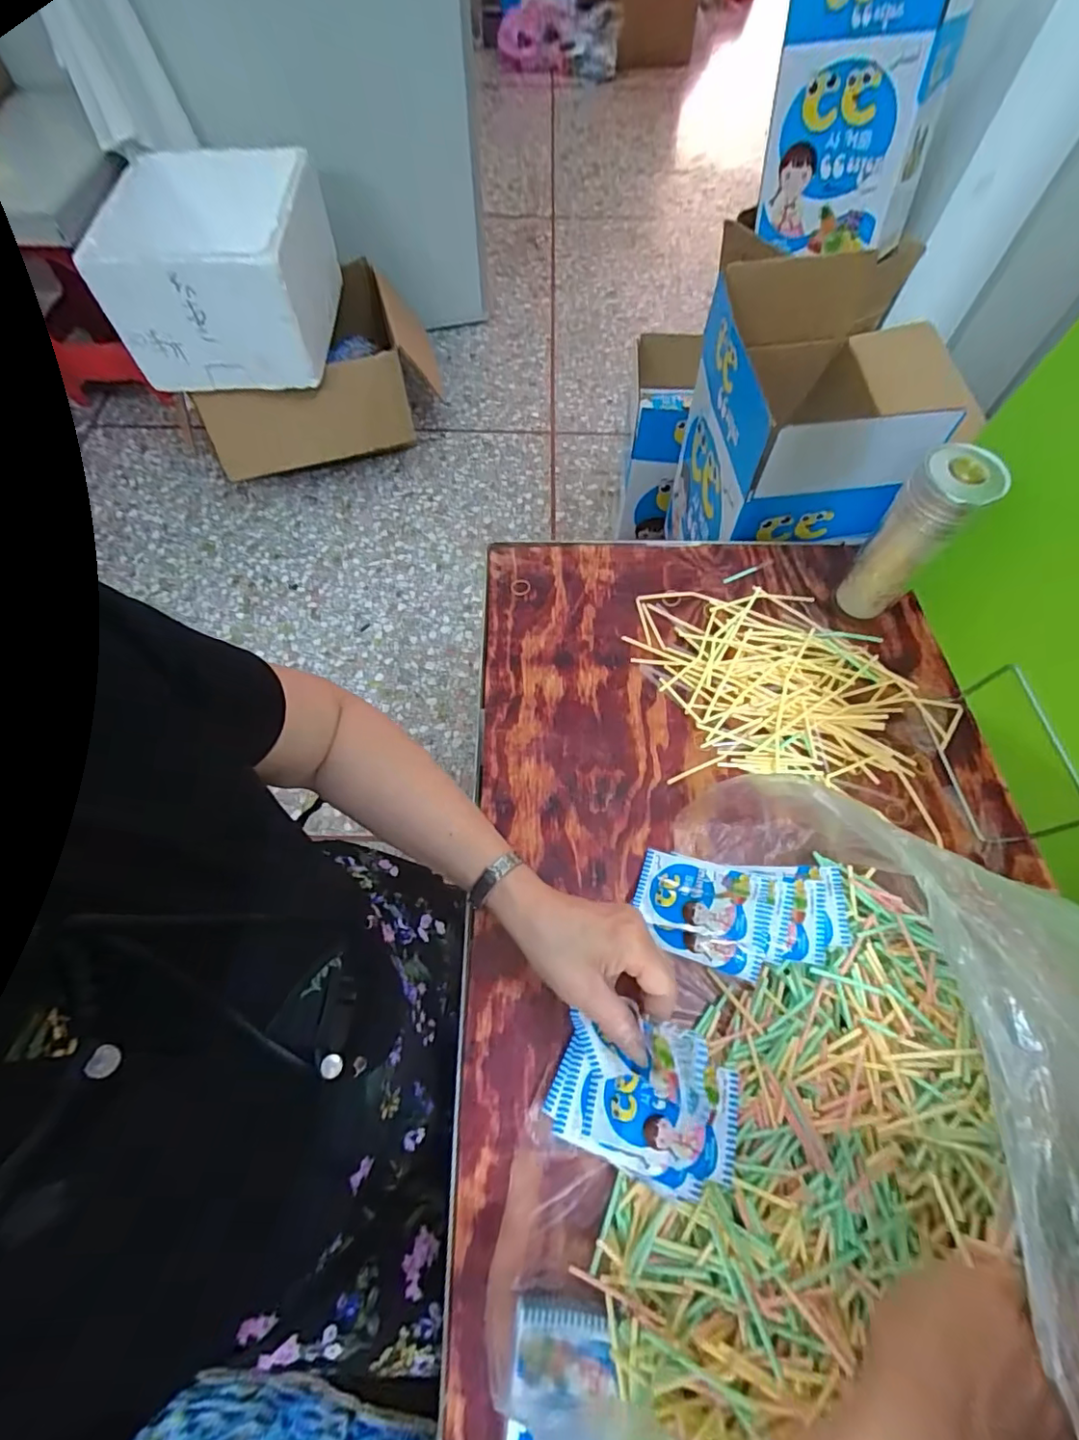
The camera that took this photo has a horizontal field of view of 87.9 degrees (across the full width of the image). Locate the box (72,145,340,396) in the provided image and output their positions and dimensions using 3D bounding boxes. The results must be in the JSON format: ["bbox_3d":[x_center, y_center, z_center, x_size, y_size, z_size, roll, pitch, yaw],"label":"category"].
[{"bbox_3d":[-0.760,-1.080,1.339,0.417,0.278,0.520,-7,65,-4],"label":"box"}]

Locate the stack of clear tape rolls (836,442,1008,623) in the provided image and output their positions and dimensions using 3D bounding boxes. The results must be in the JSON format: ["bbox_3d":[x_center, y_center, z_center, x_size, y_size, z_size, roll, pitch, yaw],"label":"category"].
[{"bbox_3d":[0.353,-0.167,0.543,0.057,0.184,0.064,-37,70,-15],"label":"stack of clear tape rolls"}]

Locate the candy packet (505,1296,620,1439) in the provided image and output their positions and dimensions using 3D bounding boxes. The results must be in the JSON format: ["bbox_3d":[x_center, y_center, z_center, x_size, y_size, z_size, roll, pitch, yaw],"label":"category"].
[{"bbox_3d":[0.014,0.429,0.342,0.066,0.023,0.105,4,65,5],"label":"candy packet"}]

